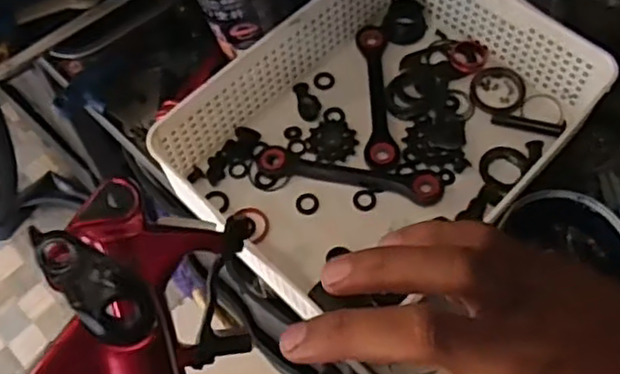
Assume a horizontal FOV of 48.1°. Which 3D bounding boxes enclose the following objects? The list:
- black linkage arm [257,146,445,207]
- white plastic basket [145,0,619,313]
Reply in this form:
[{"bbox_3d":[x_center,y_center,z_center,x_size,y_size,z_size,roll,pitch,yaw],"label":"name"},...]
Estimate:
[{"bbox_3d":[0.034,-0.010,0.615,0.164,0.010,0.031,10,65,7],"label":"black linkage arm"},{"bbox_3d":[0.058,-0.056,0.609,0.319,0.077,0.231,-41,69,-16],"label":"white plastic basket"}]

